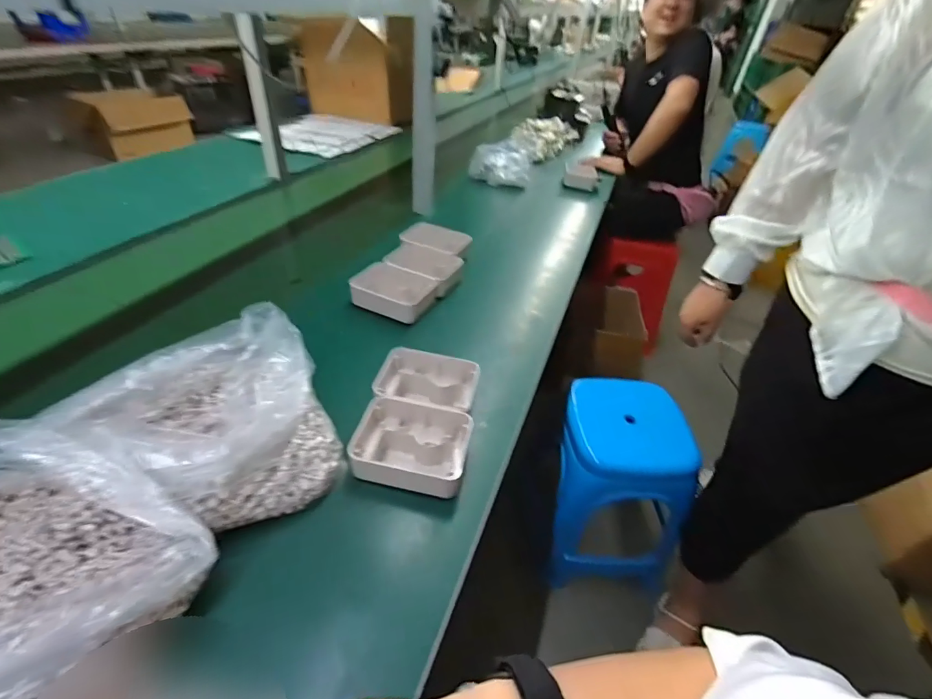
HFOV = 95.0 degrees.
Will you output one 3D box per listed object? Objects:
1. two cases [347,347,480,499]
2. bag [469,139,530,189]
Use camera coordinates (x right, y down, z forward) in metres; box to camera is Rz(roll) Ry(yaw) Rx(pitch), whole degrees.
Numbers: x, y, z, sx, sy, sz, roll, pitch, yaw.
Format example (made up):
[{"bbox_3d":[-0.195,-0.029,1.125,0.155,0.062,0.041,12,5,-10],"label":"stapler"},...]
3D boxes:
[{"bbox_3d":[-0.059,0.082,0.556,0.133,0.045,0.206,8,40,2],"label":"two cases"},{"bbox_3d":[0.101,-0.553,1.280,0.183,0.103,0.067,7,40,1],"label":"bag"}]

